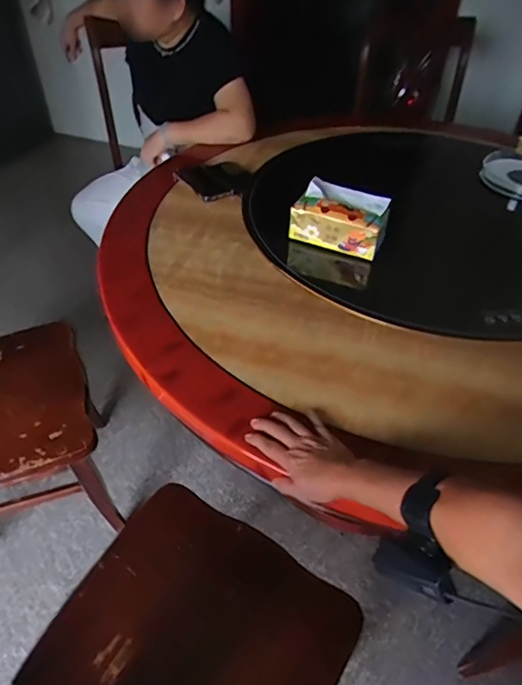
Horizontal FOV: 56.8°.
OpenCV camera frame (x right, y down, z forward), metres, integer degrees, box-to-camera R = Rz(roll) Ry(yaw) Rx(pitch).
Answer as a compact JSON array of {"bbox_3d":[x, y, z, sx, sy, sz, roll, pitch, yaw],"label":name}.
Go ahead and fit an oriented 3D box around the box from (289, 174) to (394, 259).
[{"bbox_3d":[0.140,-0.220,0.850,0.157,0.084,0.086,19,47,17],"label":"box"}]

